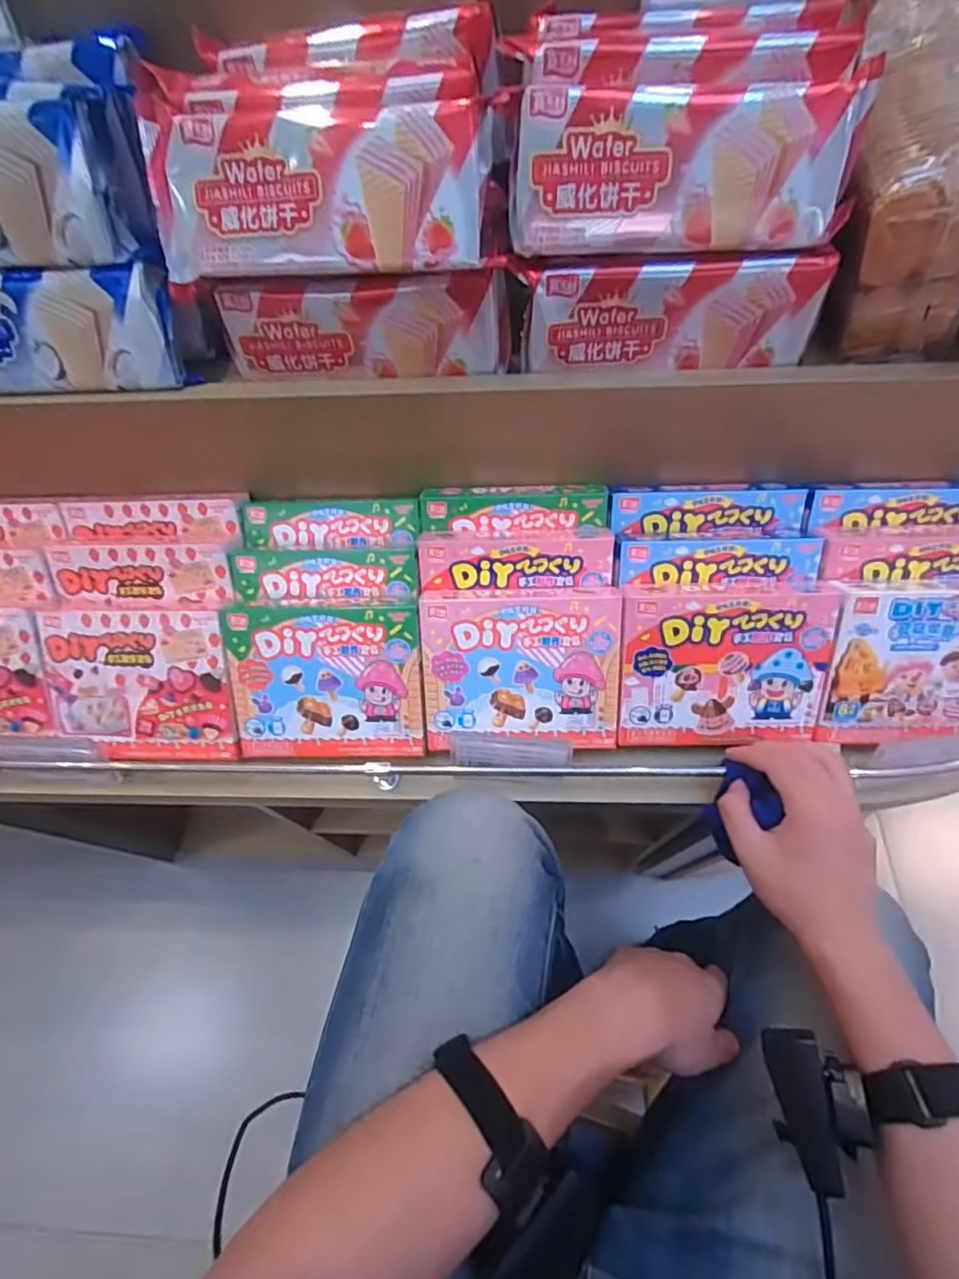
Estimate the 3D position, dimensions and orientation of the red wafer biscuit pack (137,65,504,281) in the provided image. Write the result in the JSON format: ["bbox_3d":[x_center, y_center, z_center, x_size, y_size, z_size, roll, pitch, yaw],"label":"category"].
[{"bbox_3d":[-0.095,-0.275,0.352,0.199,0.104,0.038,3,23,4],"label":"red wafer biscuit pack"}]

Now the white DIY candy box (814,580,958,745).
[{"bbox_3d":[0.340,0.019,0.451,0.152,0.122,0.032,0,21,4],"label":"white DIY candy box"}]

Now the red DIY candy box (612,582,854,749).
[{"bbox_3d":[0.187,0.020,0.462,0.154,0.125,0.030,0,22,3],"label":"red DIY candy box"}]

